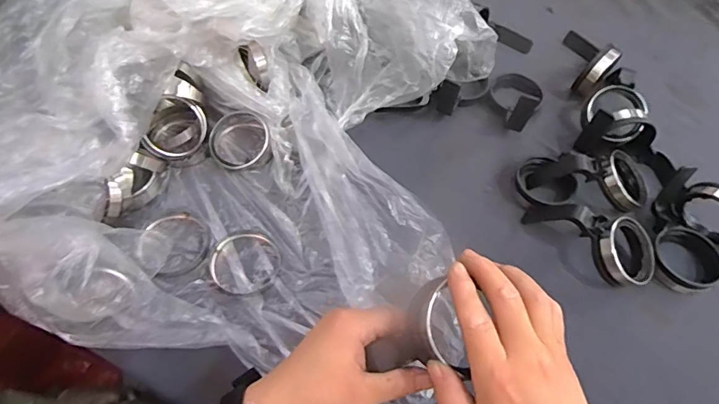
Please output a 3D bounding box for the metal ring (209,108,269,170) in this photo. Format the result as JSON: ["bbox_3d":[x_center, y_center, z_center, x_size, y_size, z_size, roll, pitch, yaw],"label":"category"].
[{"bbox_3d":[-0.146,-0.071,0.555,0.065,0.020,0.074,-42,67,-9],"label":"metal ring"}]

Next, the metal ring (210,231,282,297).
[{"bbox_3d":[-0.119,0.063,0.488,0.069,0.007,0.071,2,59,-3],"label":"metal ring"}]

